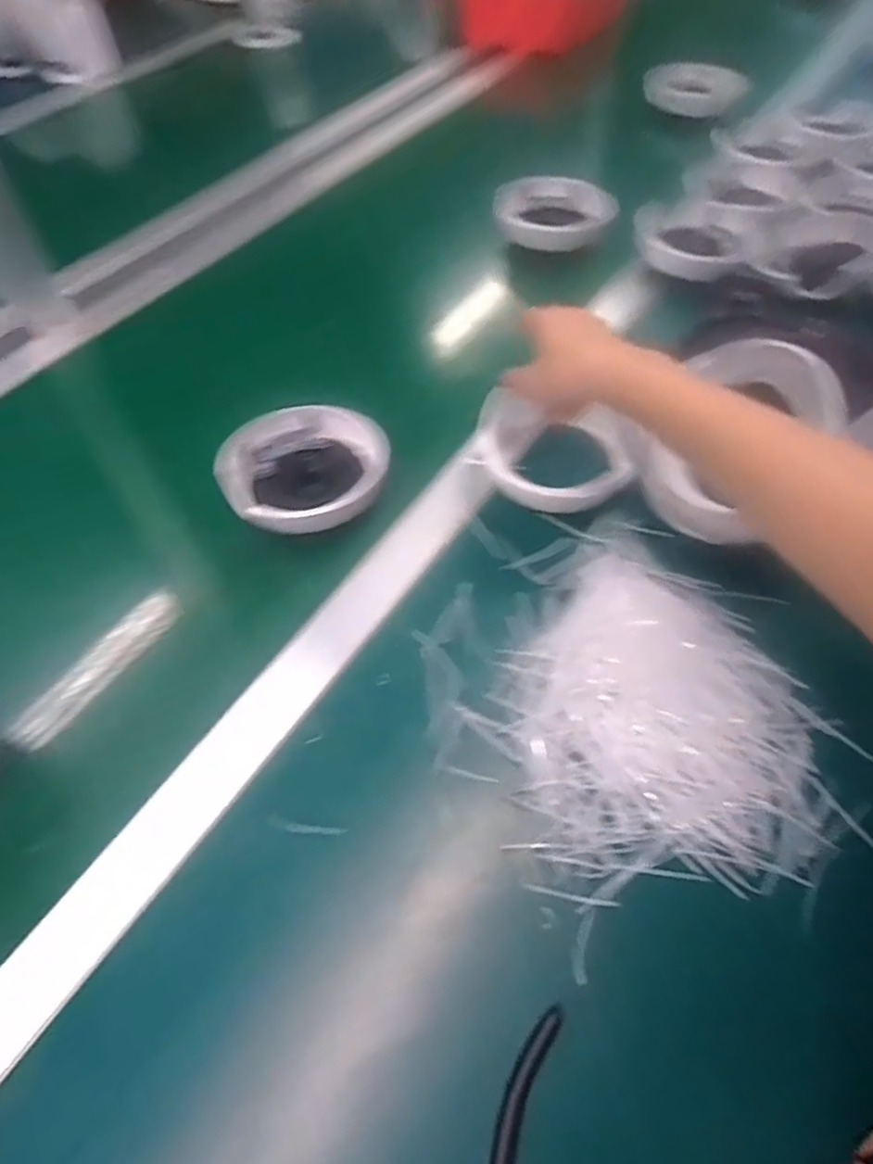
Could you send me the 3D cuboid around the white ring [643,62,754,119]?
[{"bbox_3d":[0.376,-0.718,0.959,0.133,0.031,0.129,-1,56,1],"label":"white ring"}]

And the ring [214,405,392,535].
[{"bbox_3d":[-0.102,-0.093,0.526,0.126,0.036,0.108,-18,57,-10],"label":"ring"}]

